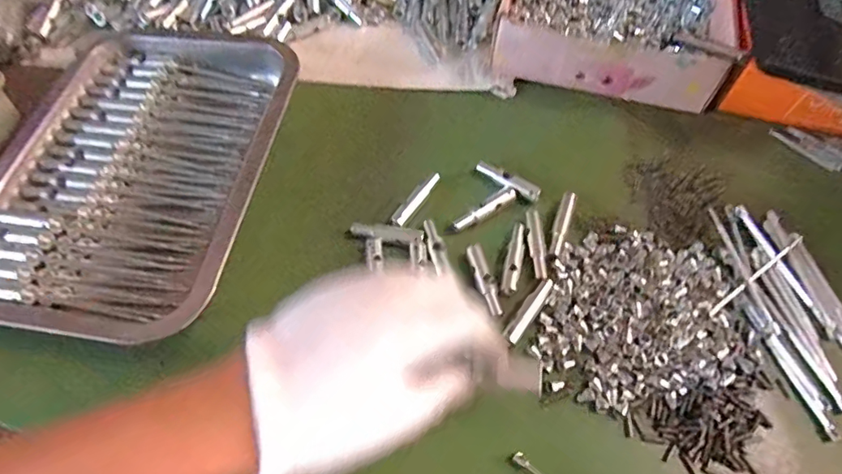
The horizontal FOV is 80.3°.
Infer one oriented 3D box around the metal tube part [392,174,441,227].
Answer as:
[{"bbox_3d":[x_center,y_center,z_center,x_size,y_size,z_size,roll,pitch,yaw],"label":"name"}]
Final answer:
[{"bbox_3d":[-0.003,-0.027,0.363,0.009,0.010,0.050,31,67,17],"label":"metal tube part"}]

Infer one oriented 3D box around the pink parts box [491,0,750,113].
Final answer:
[{"bbox_3d":[0.159,-0.188,0.419,0.178,0.050,0.151,13,63,8],"label":"pink parts box"}]

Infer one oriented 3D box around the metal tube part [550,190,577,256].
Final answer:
[{"bbox_3d":[0.098,-0.010,0.348,0.009,0.006,0.051,20,64,11],"label":"metal tube part"}]

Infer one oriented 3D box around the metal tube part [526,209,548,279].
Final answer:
[{"bbox_3d":[0.078,0.004,0.340,0.011,0.004,0.051,-3,62,0],"label":"metal tube part"}]

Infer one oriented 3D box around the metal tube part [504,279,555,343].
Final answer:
[{"bbox_3d":[0.070,0.046,0.318,0.010,0.005,0.051,34,67,18],"label":"metal tube part"}]

